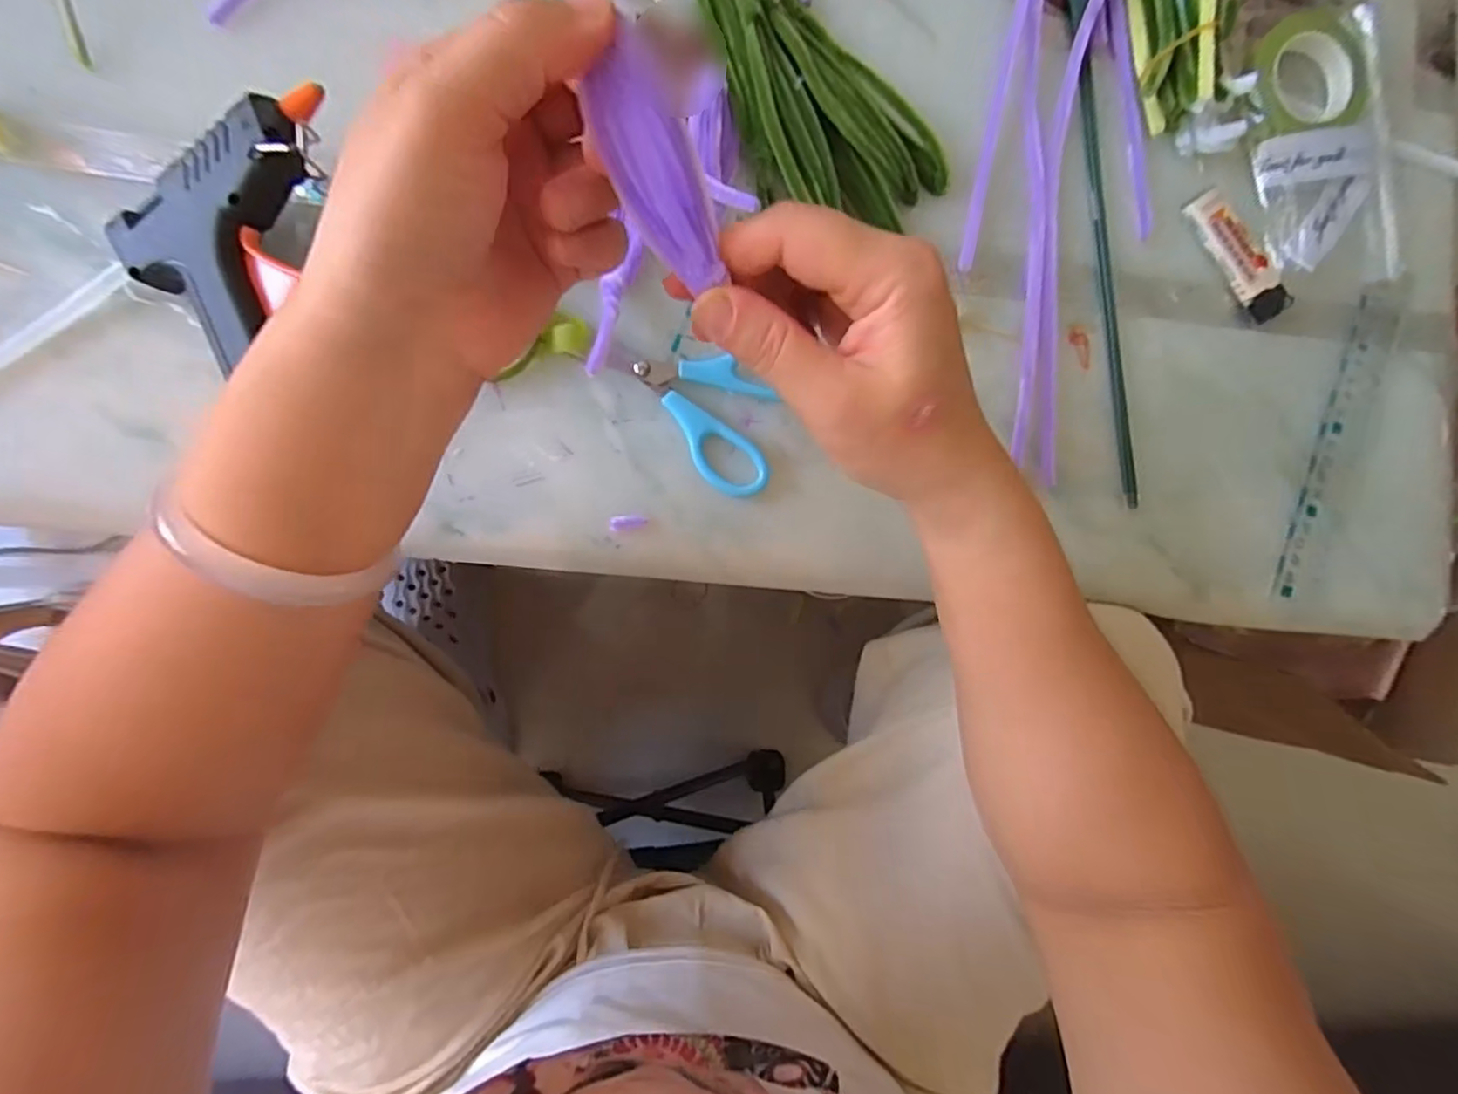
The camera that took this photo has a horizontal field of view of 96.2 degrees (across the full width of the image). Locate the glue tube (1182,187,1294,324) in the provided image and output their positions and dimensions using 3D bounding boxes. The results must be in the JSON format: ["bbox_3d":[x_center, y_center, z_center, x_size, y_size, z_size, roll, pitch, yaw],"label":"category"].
[{"bbox_3d":[0.279,-0.159,0.357,0.022,0.008,0.078,-35,91,-7],"label":"glue tube"}]

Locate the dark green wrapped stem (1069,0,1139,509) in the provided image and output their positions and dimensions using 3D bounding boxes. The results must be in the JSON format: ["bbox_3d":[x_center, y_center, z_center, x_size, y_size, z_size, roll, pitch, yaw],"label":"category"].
[{"bbox_3d":[0.201,-0.170,0.352,0.012,0.006,0.293,-4,87,-7],"label":"dark green wrapped stem"}]

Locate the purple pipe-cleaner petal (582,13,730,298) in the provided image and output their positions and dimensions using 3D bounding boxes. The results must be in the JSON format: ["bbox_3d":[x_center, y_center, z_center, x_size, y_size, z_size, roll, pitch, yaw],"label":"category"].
[{"bbox_3d":[-0.021,-0.108,0.188,0.024,0.006,0.067,-27,115,-7],"label":"purple pipe-cleaner petal"}]

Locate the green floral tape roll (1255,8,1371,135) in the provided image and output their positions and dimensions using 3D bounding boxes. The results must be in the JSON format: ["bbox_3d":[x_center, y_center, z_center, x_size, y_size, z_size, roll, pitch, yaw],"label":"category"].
[{"bbox_3d":[0.317,-0.259,0.359,0.064,0.019,0.069,0,87,-6],"label":"green floral tape roll"}]

